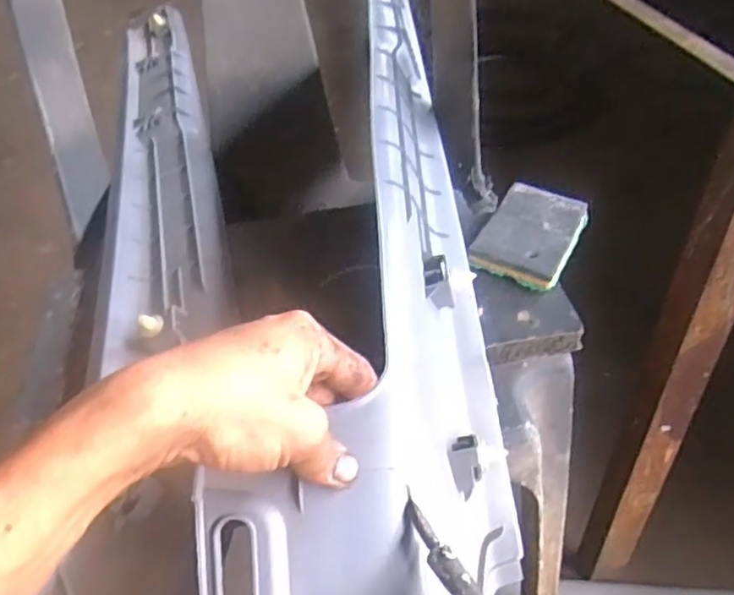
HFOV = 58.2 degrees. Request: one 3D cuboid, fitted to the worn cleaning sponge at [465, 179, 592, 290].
[{"bbox_3d":[0.131,-0.051,0.524,0.070,0.012,0.105,20,49,23],"label":"worn cleaning sponge"}]

